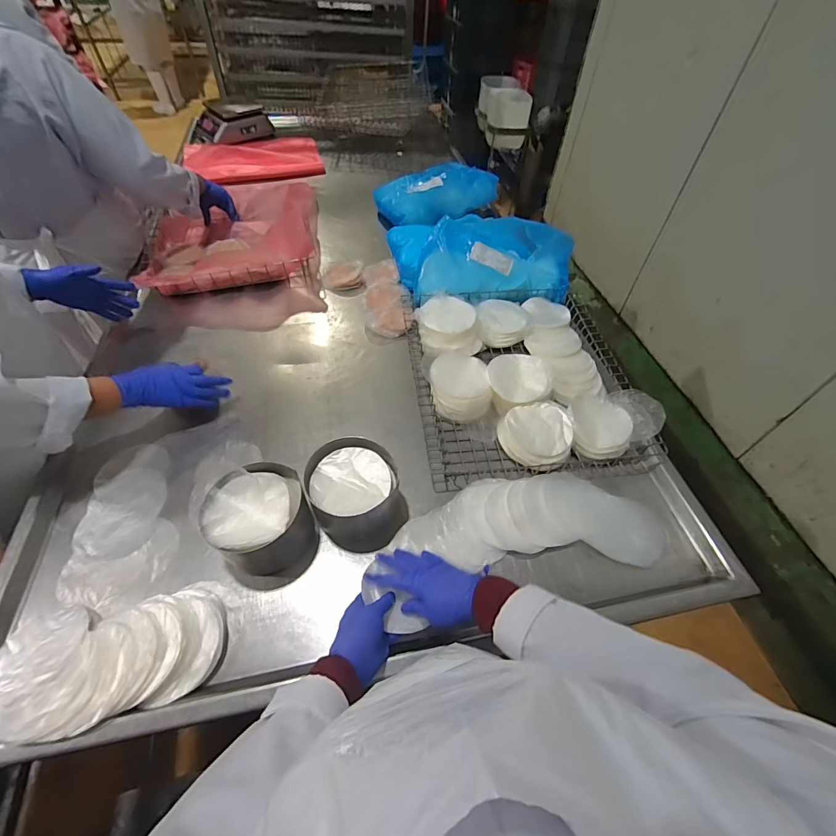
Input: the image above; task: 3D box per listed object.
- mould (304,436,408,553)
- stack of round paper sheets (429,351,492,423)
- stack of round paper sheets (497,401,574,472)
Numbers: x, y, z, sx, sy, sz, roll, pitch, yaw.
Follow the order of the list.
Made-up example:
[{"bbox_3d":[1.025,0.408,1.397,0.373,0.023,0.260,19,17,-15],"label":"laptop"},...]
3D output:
[{"bbox_3d":[-0.101,0.126,0.669,0.144,0.099,0.160,-27,57,-21],"label":"mould"},{"bbox_3d":[0.088,-0.063,0.842,0.116,0.055,0.157,-5,49,-6],"label":"stack of round paper sheets"},{"bbox_3d":[0.233,0.028,0.786,0.136,0.031,0.143,35,58,24],"label":"stack of round paper sheets"}]

